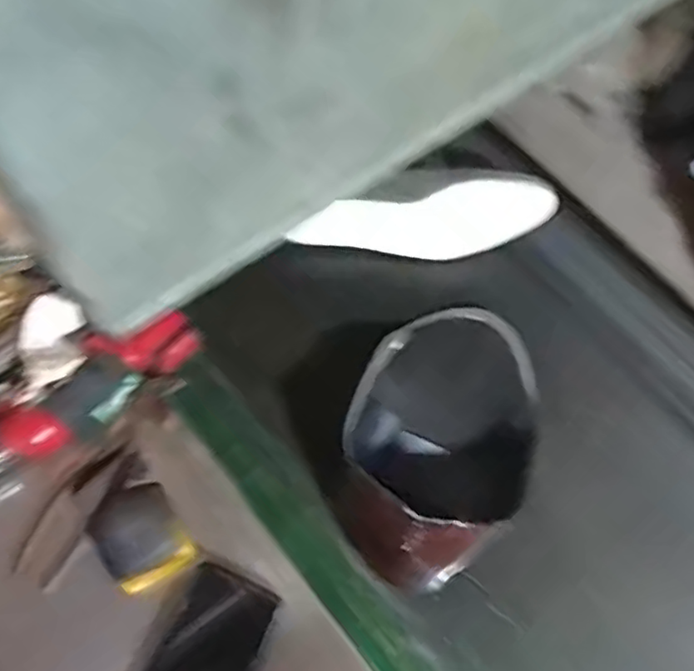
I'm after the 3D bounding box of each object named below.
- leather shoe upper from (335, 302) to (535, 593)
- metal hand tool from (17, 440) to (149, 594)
[{"bbox_3d":[0.086,0.085,0.603,0.160,0.141,0.277,23,67,9],"label":"leather shoe upper"},{"bbox_3d":[-0.231,0.150,0.567,0.052,0.011,0.128,29,68,12],"label":"metal hand tool"}]

